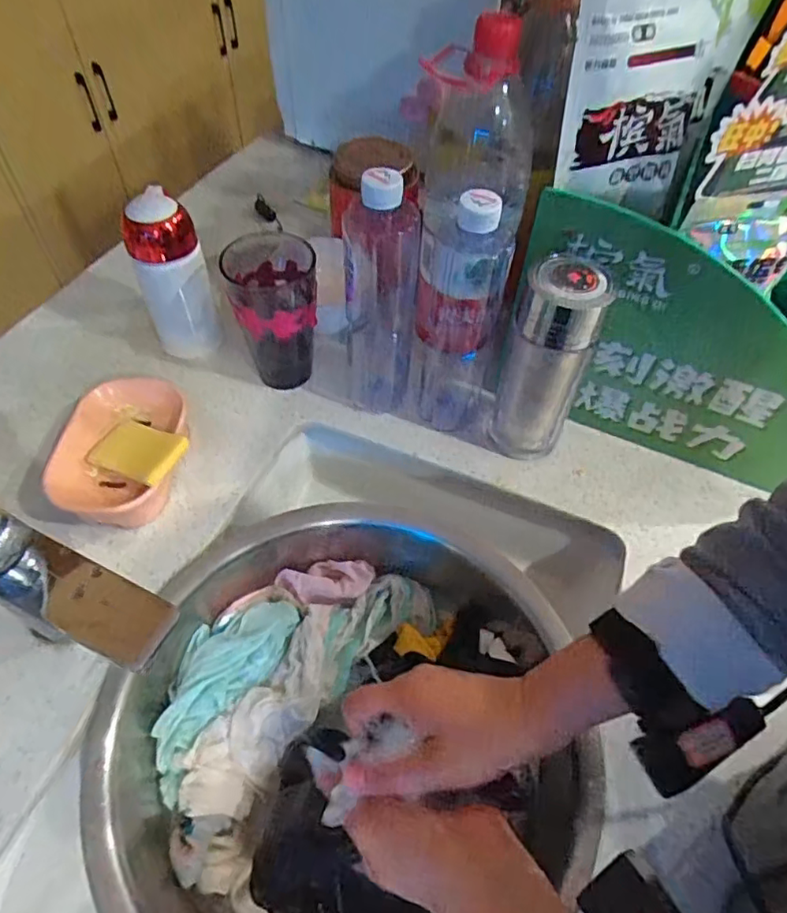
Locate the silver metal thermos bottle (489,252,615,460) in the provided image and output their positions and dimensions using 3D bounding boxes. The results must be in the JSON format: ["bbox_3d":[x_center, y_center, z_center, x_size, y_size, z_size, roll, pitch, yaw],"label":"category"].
[{"bbox_3d":[0.133,-0.081,0.516,0.067,0.189,0.072,18,54,10],"label":"silver metal thermos bottle"}]

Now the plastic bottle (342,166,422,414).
[{"bbox_3d":[-0.012,-0.142,0.530,0.062,0.233,0.055,4,53,0],"label":"plastic bottle"}]

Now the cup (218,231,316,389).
[{"bbox_3d":[-0.116,-0.137,0.583,0.082,0.132,0.093,-2,53,-5],"label":"cup"}]

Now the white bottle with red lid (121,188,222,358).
[{"bbox_3d":[-0.219,-0.173,0.586,0.064,0.163,0.059,-17,56,-15],"label":"white bottle with red lid"}]

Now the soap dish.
[{"bbox_3d":[-0.247,-0.005,0.530,0.096,0.053,0.143,1,53,-2],"label":"soap dish"}]

